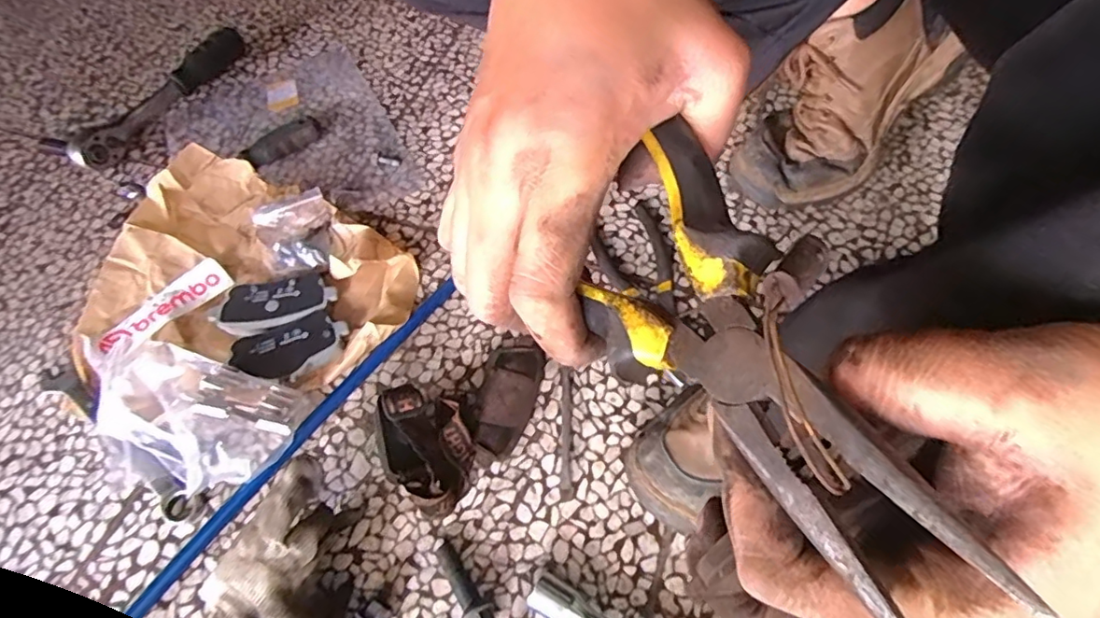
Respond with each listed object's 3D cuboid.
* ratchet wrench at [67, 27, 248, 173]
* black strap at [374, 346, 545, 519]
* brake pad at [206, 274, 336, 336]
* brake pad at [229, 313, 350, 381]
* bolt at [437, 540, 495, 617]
[{"bbox_3d":[-0.463,-0.262,0.679,0.049,0.042,0.259,19,62,15],"label":"ratchet wrench"},{"bbox_3d":[-0.065,0.074,0.438,0.090,0.045,0.149,35,67,23],"label":"black strap"},{"bbox_3d":[-0.247,-0.005,0.508,0.106,0.015,0.050,-16,59,-5],"label":"brake pad"},{"bbox_3d":[-0.218,0.035,0.481,0.093,0.017,0.050,-15,59,-5],"label":"brake pad"},{"bbox_3d":[-0.058,0.185,0.380,0.018,0.023,0.067,-33,62,-15],"label":"bolt"}]

